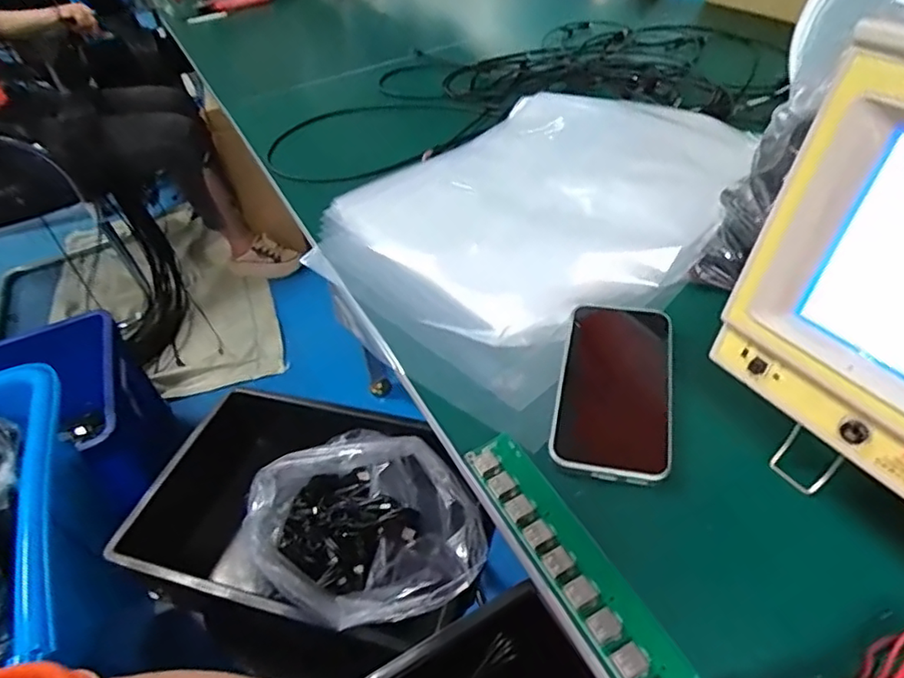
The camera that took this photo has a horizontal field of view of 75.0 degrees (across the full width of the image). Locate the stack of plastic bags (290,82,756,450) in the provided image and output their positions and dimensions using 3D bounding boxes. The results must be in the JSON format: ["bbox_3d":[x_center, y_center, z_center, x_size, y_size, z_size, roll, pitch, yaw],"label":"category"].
[{"bbox_3d":[0.070,-0.139,0.593,0.353,0.051,0.455,28,53,32],"label":"stack of plastic bags"}]

